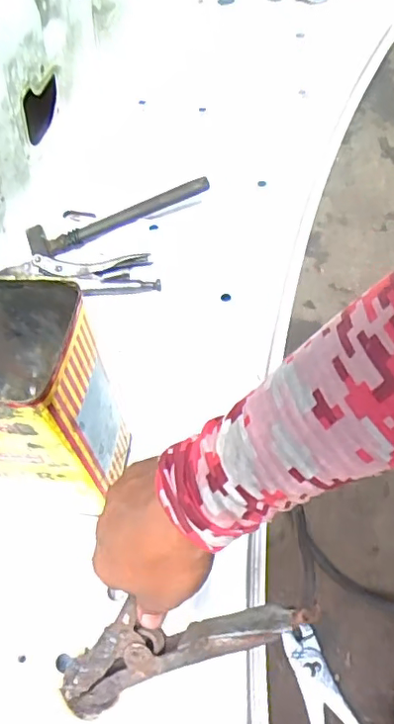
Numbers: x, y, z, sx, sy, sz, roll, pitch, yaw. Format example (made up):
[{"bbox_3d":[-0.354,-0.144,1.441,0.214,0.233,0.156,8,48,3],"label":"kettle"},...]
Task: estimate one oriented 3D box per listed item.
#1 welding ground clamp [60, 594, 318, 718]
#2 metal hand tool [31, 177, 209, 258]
[{"bbox_3d":[-0.013,0.193,0.388,0.189,0.034,0.054,-22,59,14],"label":"welding ground clamp"},{"bbox_3d":[-0.109,-0.207,0.765,0.251,0.035,0.060,-17,61,-6],"label":"metal hand tool"}]

